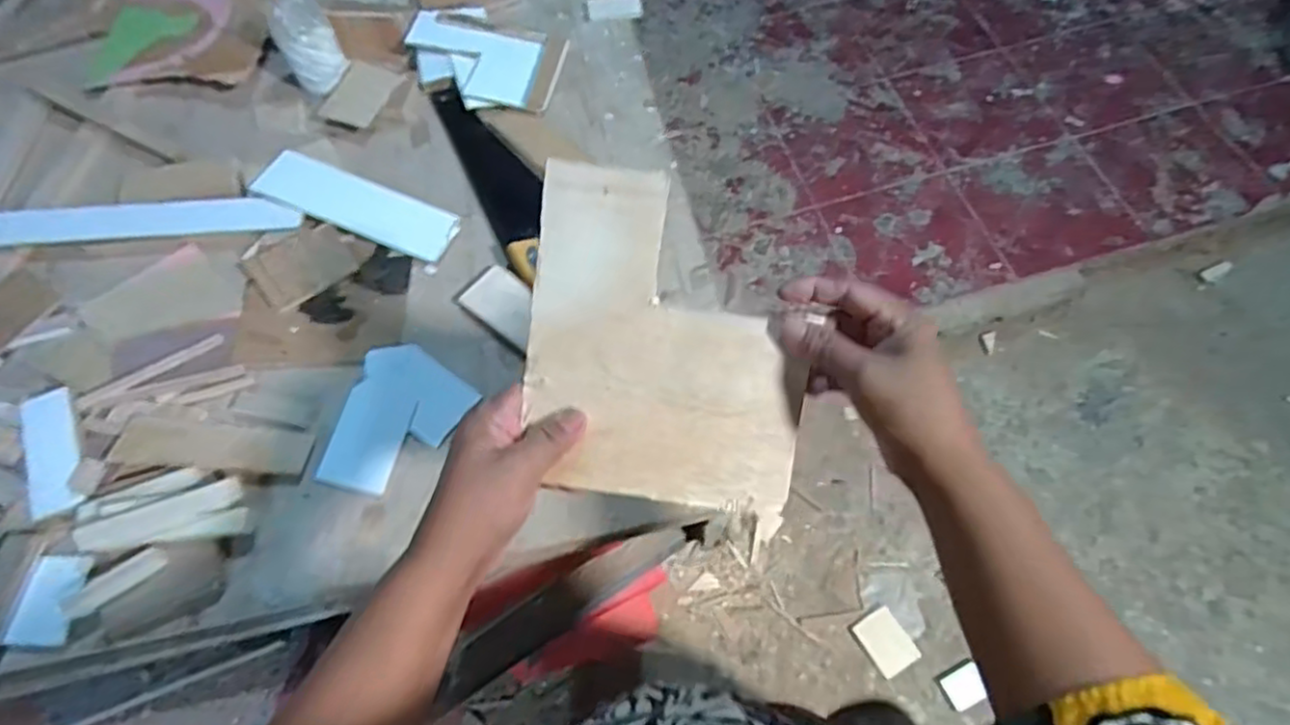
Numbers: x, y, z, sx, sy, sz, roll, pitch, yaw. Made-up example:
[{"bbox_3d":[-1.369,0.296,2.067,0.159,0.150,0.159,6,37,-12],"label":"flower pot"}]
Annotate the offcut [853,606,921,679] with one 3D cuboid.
[{"bbox_3d":[0.417,0.483,1.190,0.073,0.006,0.097,-38,55,6],"label":"offcut"}]

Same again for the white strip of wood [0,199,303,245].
[{"bbox_3d":[-0.589,-0.152,0.745,0.427,0.012,0.051,-4,64,-3],"label":"white strip of wood"}]

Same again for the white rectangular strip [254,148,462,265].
[{"bbox_3d":[-0.315,-0.175,0.755,0.232,0.009,0.072,21,65,9],"label":"white rectangular strip"}]

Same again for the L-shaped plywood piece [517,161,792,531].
[{"bbox_3d":[0.015,-0.007,0.404,0.161,0.006,0.190,8,102,-3],"label":"L-shaped plywood piece"}]

